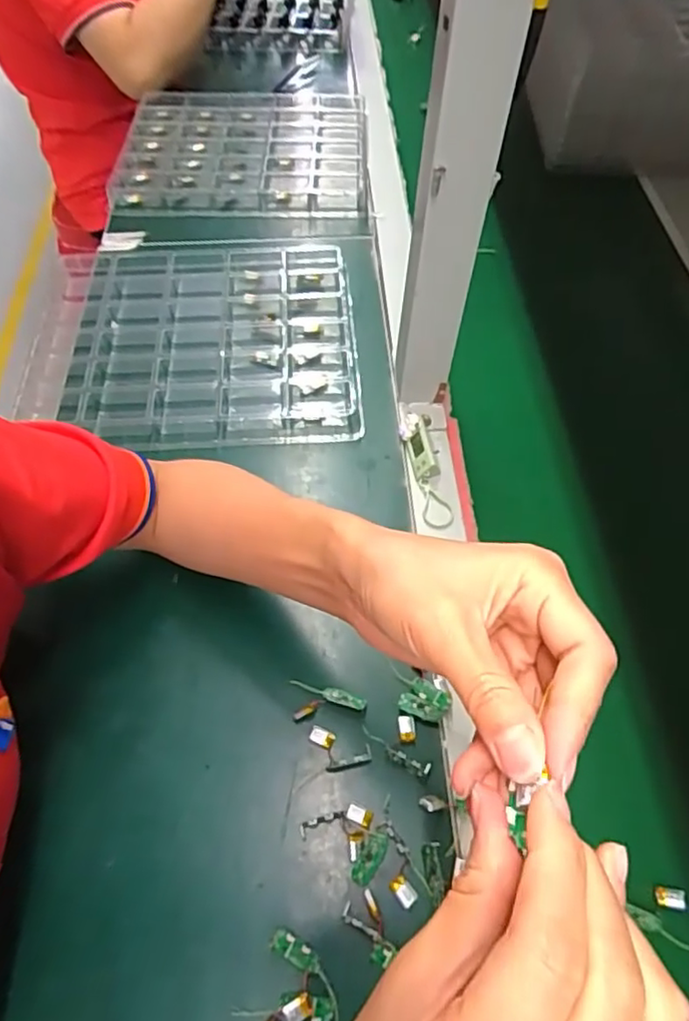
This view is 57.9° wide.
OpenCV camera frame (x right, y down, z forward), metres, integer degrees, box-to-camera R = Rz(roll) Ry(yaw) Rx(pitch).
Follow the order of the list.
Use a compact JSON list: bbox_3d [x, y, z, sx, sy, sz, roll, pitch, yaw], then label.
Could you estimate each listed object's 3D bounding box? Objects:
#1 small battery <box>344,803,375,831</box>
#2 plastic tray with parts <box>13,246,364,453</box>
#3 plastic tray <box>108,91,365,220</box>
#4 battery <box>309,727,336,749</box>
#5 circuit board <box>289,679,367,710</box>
[{"bbox_3d":[0.009,0.186,0.378,0.016,0.004,0.010,21,60,12],"label":"small battery"},{"bbox_3d":[-0.142,-0.166,0.595,0.297,0.022,0.249,-3,58,-2],"label":"plastic tray with parts"},{"bbox_3d":[-0.121,-0.450,0.771,0.290,0.026,0.240,1,58,0],"label":"plastic tray"},{"bbox_3d":[-0.015,0.147,0.404,0.016,0.004,0.010,23,61,13],"label":"battery"},{"bbox_3d":[-0.011,0.124,0.420,0.053,0.005,0.010,14,59,8],"label":"circuit board"}]

